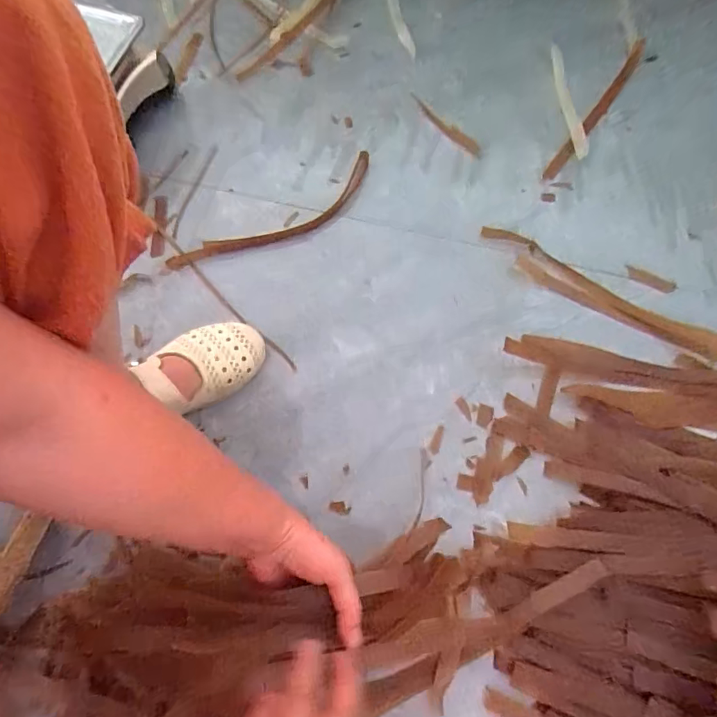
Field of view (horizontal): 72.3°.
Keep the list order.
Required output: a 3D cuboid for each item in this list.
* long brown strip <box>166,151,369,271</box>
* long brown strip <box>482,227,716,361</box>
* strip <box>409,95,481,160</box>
[{"bbox_3d":[-0.104,-0.179,0.648,0.299,0.019,0.059,-31,72,-10],"label":"long brown strip"},{"bbox_3d":[0.296,-0.081,0.606,0.314,0.020,0.045,34,74,13],"label":"long brown strip"},{"bbox_3d":[0.121,-0.318,0.676,0.120,0.005,0.024,37,74,-3],"label":"strip"}]

